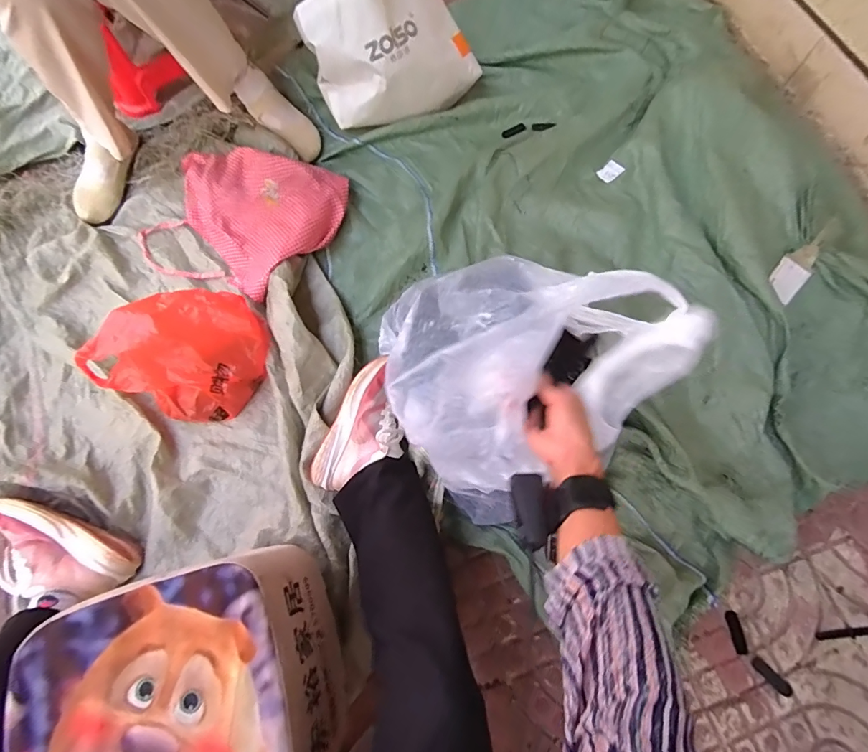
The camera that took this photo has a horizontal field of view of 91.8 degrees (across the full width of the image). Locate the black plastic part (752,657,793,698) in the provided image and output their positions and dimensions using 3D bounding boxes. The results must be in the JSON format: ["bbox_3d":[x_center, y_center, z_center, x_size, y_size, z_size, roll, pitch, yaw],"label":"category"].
[{"bbox_3d":[0.483,0.429,0.599,0.058,0.004,0.018,43,77,14],"label":"black plastic part"}]

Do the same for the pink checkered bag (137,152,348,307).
[{"bbox_3d":[-0.382,-0.310,0.826,0.370,0.071,0.286,19,73,7],"label":"pink checkered bag"}]

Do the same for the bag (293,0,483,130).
[{"bbox_3d":[-0.081,-0.642,0.812,0.299,0.213,0.168,-29,73,-8],"label":"bag"}]

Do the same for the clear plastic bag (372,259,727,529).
[{"bbox_3d":[0.083,-0.044,0.587,0.318,0.261,0.367,-34,74,-10],"label":"clear plastic bag"}]

